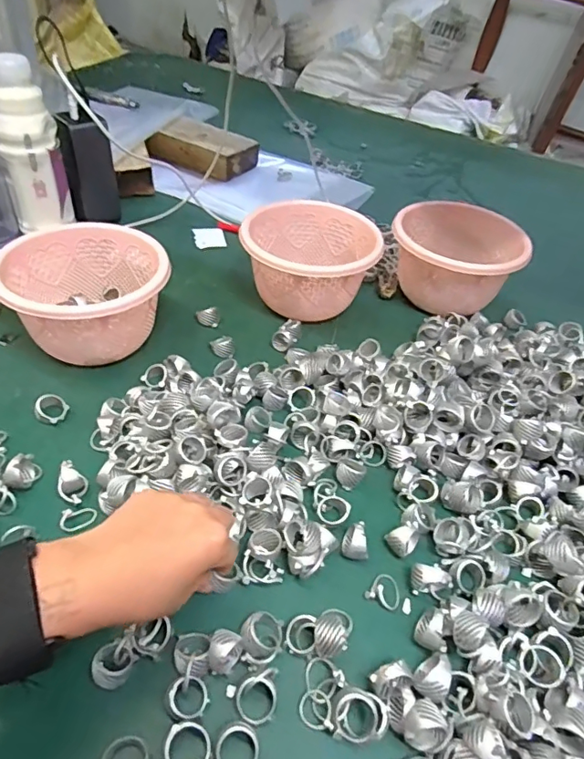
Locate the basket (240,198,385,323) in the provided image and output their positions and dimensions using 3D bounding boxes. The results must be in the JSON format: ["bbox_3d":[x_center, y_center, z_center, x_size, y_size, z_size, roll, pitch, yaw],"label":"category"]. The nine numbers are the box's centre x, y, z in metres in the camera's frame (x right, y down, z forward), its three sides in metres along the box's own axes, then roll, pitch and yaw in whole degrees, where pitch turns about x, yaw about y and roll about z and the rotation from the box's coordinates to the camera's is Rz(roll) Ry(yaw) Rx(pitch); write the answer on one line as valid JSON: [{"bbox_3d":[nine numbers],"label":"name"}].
[{"bbox_3d":[0.019,-0.128,0.566,0.144,0.079,0.127,16,45,10],"label":"basket"}]

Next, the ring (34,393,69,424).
[{"bbox_3d":[-0.205,0.026,0.437,0.025,0.014,0.025,3,44,-3],"label":"ring"}]

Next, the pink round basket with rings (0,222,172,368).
[{"bbox_3d":[-0.189,-0.080,0.489,0.129,0.082,0.132,3,44,-3],"label":"pink round basket with rings"}]

